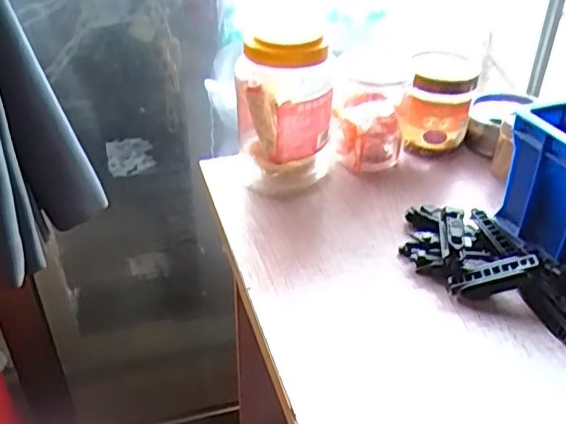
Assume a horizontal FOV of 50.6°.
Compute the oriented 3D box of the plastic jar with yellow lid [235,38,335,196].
[{"bbox_3d":[0.002,-0.099,0.604,0.096,0.149,0.074,1,35,1],"label":"plastic jar with yellow lid"}]

